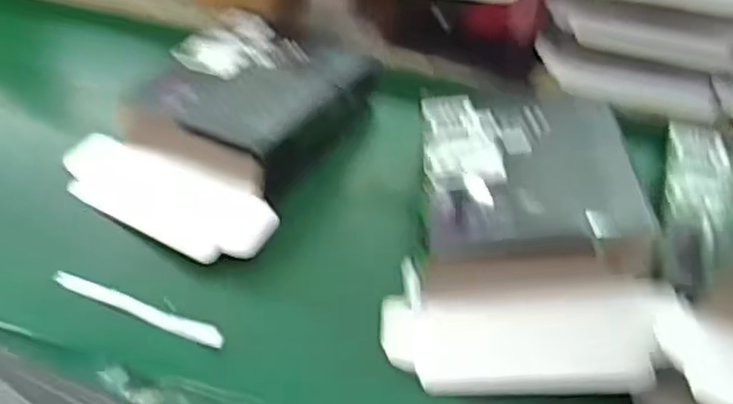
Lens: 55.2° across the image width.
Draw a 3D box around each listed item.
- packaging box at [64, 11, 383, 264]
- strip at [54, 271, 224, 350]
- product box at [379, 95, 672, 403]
[{"bbox_3d":[-0.126,-0.074,0.616,0.188,0.065,0.241,20,48,16],"label":"packaging box"},{"bbox_3d":[-0.169,0.079,0.515,0.140,0.006,0.015,17,48,13],"label":"strip"},{"bbox_3d":[0.119,0.016,0.532,0.192,0.092,0.239,4,46,1],"label":"product box"}]

